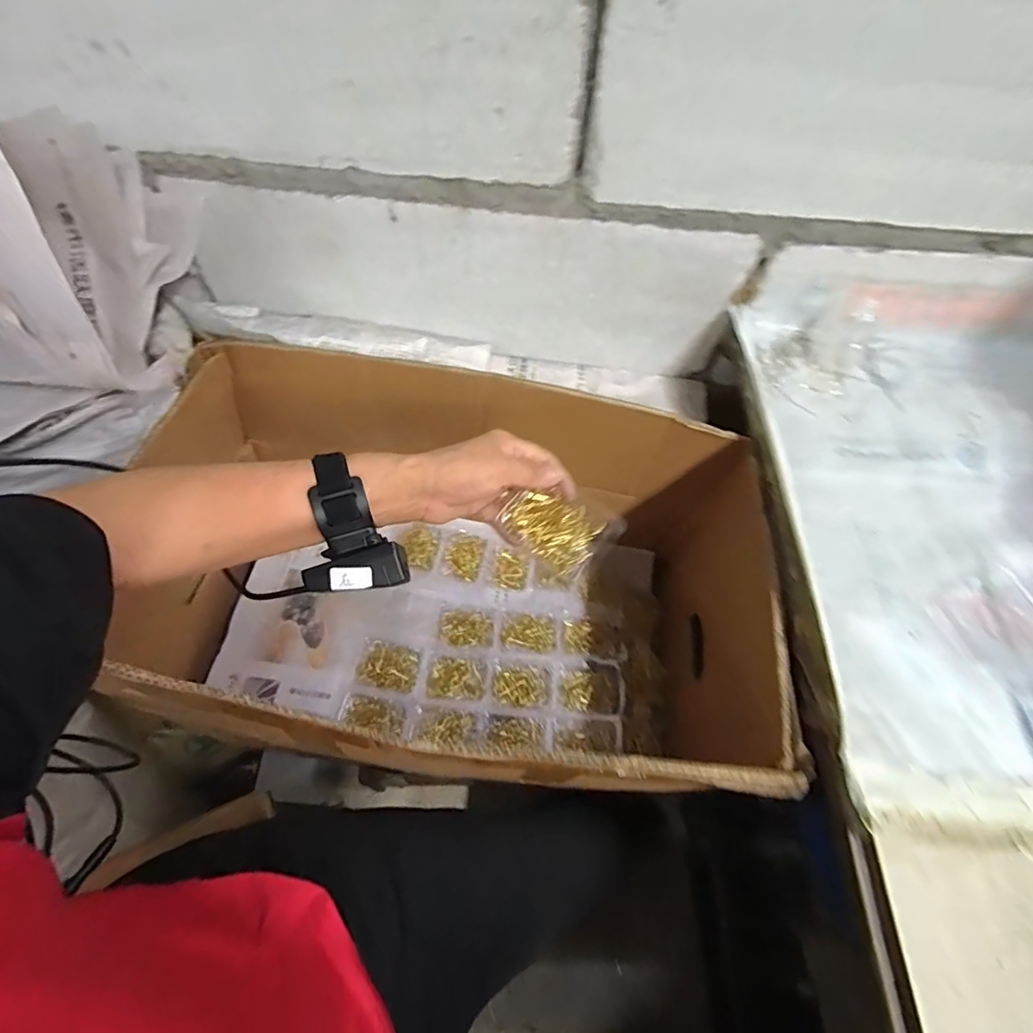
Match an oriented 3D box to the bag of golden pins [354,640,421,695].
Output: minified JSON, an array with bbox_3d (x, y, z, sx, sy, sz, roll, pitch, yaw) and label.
[{"bbox_3d":[-0.159,0.188,0.657,0.071,0.009,0.058,10,59,3],"label":"bag of golden pins"}]

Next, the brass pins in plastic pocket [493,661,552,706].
[{"bbox_3d":[0.008,0.213,0.667,0.074,0.011,0.054,-1,59,-4],"label":"brass pins in plastic pocket"}]

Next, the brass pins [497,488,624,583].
[{"bbox_3d":[0.034,0.007,0.419,0.083,0.011,0.064,37,86,11],"label":"brass pins"}]

